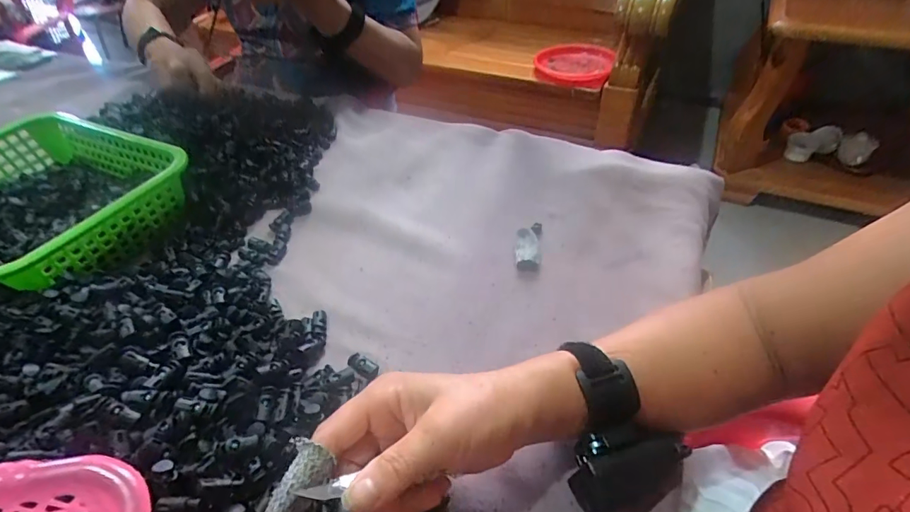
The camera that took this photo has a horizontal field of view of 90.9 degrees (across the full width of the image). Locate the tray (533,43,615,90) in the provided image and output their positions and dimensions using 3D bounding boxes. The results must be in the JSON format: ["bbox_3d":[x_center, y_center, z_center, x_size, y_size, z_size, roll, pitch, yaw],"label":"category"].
[{"bbox_3d":[0.367,-0.603,1.396,0.250,0.058,0.255,14,47,18],"label":"tray"}]

